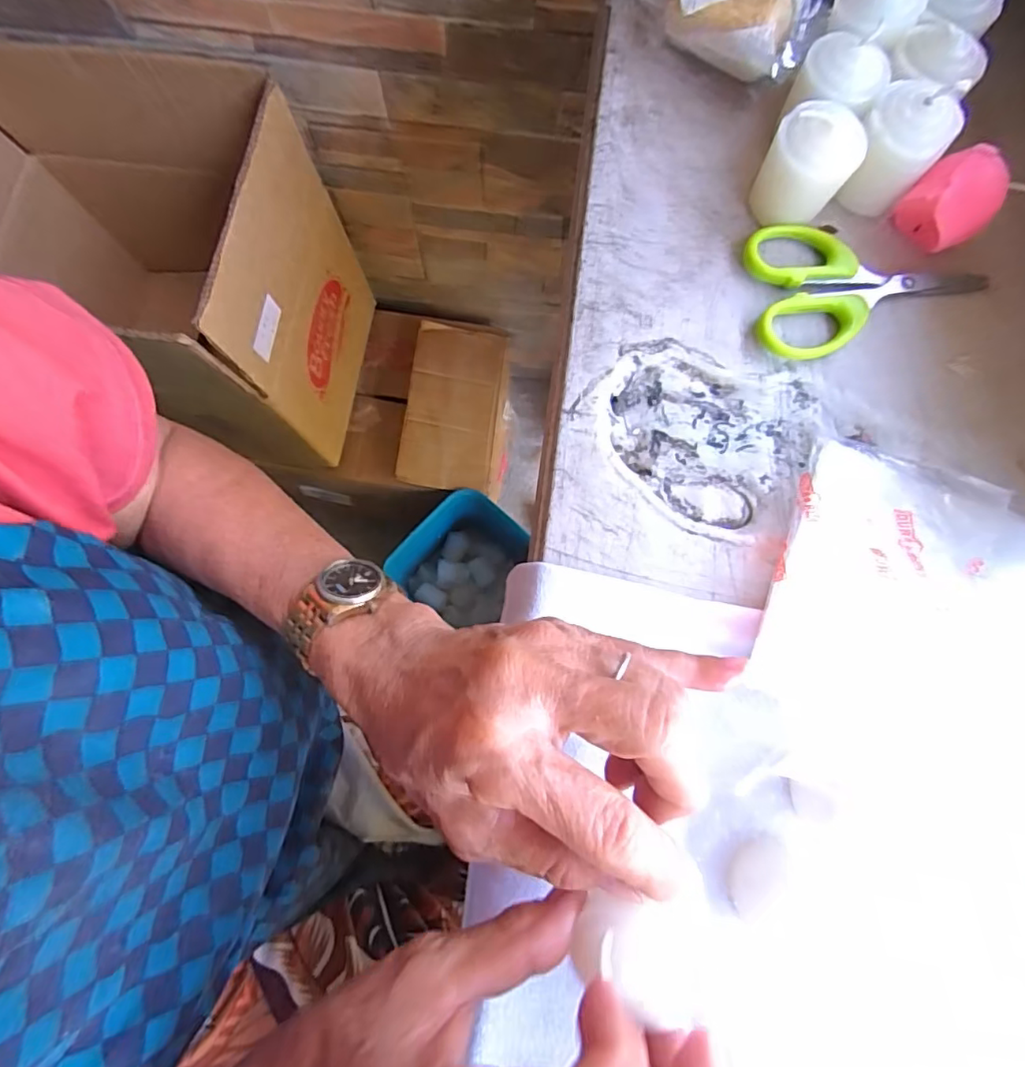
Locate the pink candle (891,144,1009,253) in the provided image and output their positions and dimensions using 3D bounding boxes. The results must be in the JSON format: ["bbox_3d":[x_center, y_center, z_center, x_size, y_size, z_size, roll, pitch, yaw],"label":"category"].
[{"bbox_3d":[0.201,-0.151,0.264,0.035,0.036,0.031,40,82,8],"label":"pink candle"}]

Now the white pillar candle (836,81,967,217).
[{"bbox_3d":[0.170,-0.170,0.262,0.035,0.052,0.032,0,79,0],"label":"white pillar candle"}]

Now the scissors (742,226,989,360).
[{"bbox_3d":[0.170,-0.118,0.273,0.112,0.011,0.065,-6,79,-1],"label":"scissors"}]

